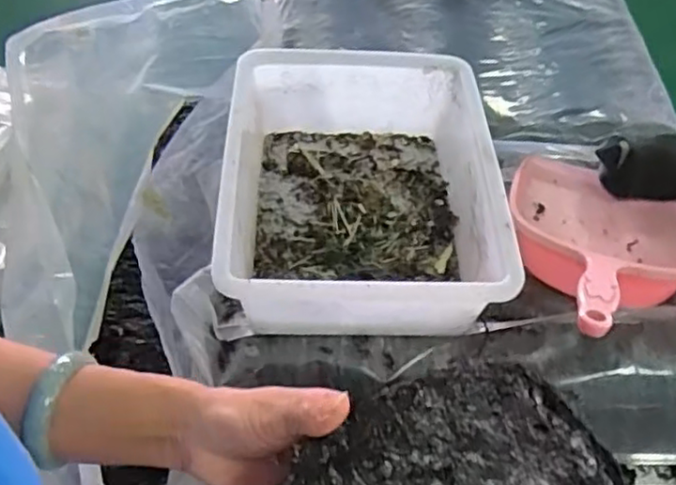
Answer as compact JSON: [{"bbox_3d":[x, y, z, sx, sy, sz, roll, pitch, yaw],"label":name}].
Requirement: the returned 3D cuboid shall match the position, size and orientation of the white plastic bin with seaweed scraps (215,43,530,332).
[{"bbox_3d":[0.026,-0.064,0.732,0.276,0.127,0.351,1,55,0],"label":"white plastic bin with seaweed scraps"}]

